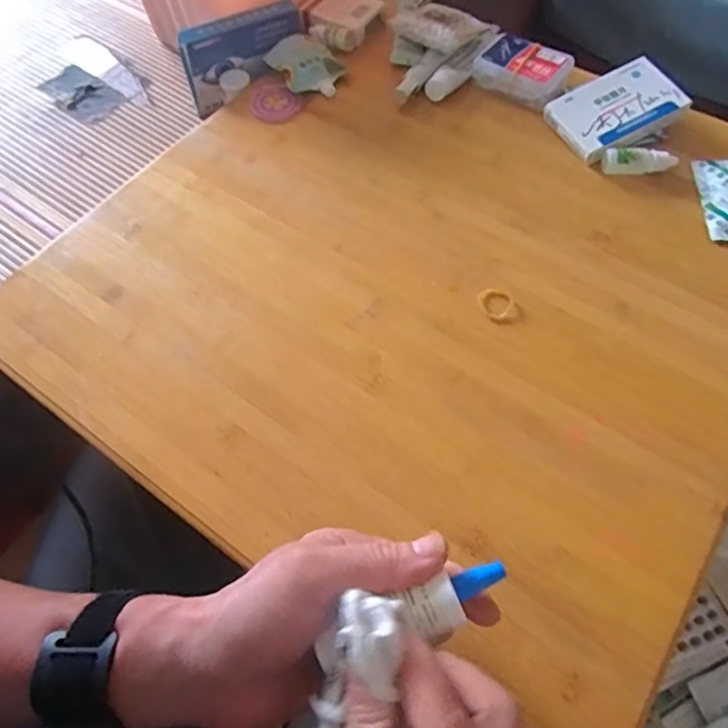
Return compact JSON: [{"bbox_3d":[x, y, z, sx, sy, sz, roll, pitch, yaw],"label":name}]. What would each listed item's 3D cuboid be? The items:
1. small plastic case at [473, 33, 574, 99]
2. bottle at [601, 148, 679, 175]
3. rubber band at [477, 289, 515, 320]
[{"bbox_3d":[0.162,-0.303,0.585,0.088,0.026,0.060,32,67,18],"label":"small plastic case"},{"bbox_3d":[0.251,-0.183,0.522,0.064,0.023,0.017,8,62,6],"label":"bottle"},{"bbox_3d":[0.107,-0.048,0.459,0.029,0.004,0.027,-1,61,1],"label":"rubber band"}]

